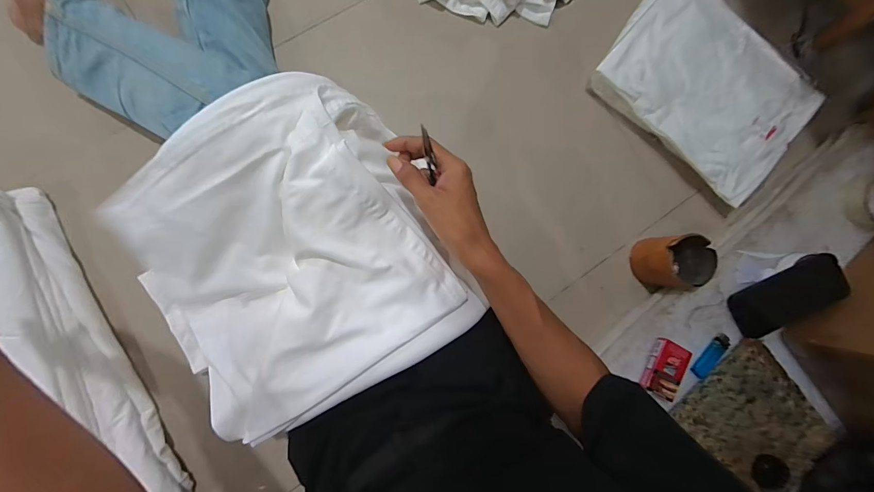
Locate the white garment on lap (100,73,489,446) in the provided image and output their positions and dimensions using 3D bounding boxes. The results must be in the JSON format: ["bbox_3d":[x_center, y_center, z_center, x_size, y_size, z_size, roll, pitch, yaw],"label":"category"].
[{"bbox_3d":[-0.162,0.018,0.406,0.327,0.119,0.314,-28,90,-8],"label":"white garment on lap"}]

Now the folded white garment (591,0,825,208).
[{"bbox_3d":[0.471,-0.283,0.648,0.349,0.052,0.266,42,82,-2],"label":"folded white garment"}]

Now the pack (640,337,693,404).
[{"bbox_3d":[0.351,0.188,0.563,0.058,0.018,0.081,32,83,-4],"label":"pack"}]

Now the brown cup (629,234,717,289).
[{"bbox_3d":[0.380,0.025,0.590,0.083,0.082,0.078,1,86,-7],"label":"brown cup"}]

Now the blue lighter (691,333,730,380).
[{"bbox_3d":[0.433,0.173,0.579,0.025,0.006,0.079,44,82,-2],"label":"blue lighter"}]

